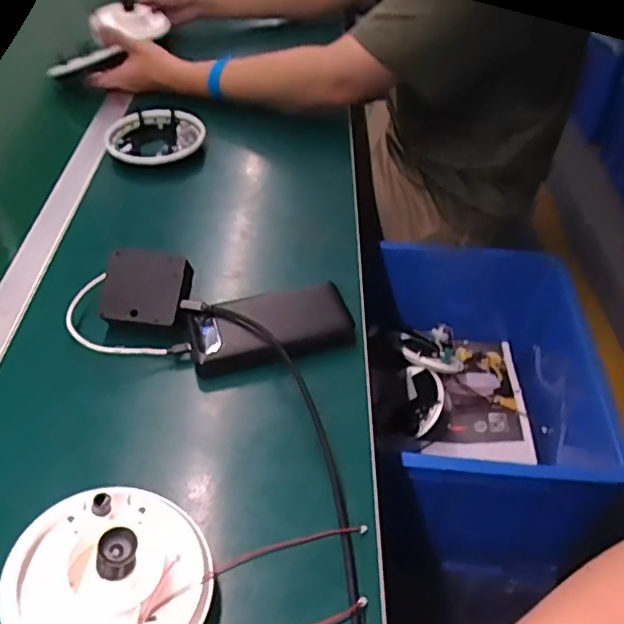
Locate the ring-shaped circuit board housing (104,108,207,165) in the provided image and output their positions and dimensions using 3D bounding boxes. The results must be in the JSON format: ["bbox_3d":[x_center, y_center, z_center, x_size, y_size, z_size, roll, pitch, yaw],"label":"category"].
[{"bbox_3d":[-0.213,-0.241,0.803,0.128,0.030,0.103,-9,46,-7],"label":"ring-shaped circuit board housing"}]

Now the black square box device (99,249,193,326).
[{"bbox_3d":[-0.162,-0.023,0.573,0.079,0.026,0.071,7,79,10],"label":"black square box device"}]

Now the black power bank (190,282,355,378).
[{"bbox_3d":[-0.037,0.014,0.559,0.151,0.028,0.080,-16,48,-14],"label":"black power bank"}]

